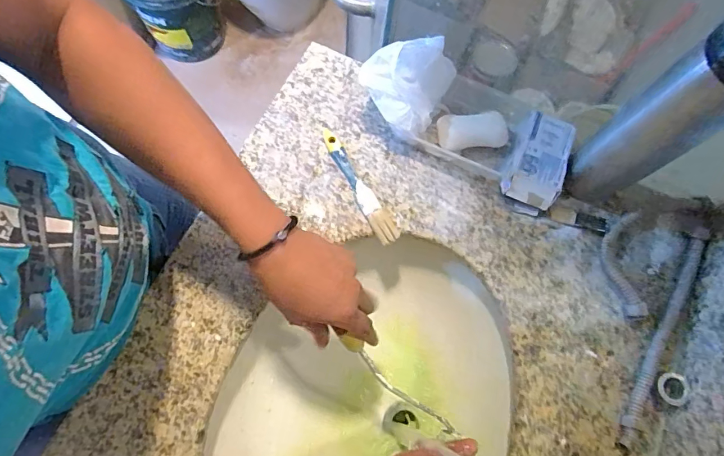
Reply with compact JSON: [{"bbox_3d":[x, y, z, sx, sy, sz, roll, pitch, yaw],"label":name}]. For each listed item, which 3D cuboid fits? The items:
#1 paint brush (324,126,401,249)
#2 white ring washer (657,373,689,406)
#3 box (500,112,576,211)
[{"bbox_3d":[-0.004,-0.058,0.538,0.028,0.014,0.174,-27,74,-11],"label":"paint brush"},{"bbox_3d":[0.338,0.175,0.457,0.028,0.007,0.034,-1,57,40],"label":"white ring washer"},{"bbox_3d":[0.226,-0.084,0.545,0.069,0.044,0.115,24,71,6],"label":"box"}]

